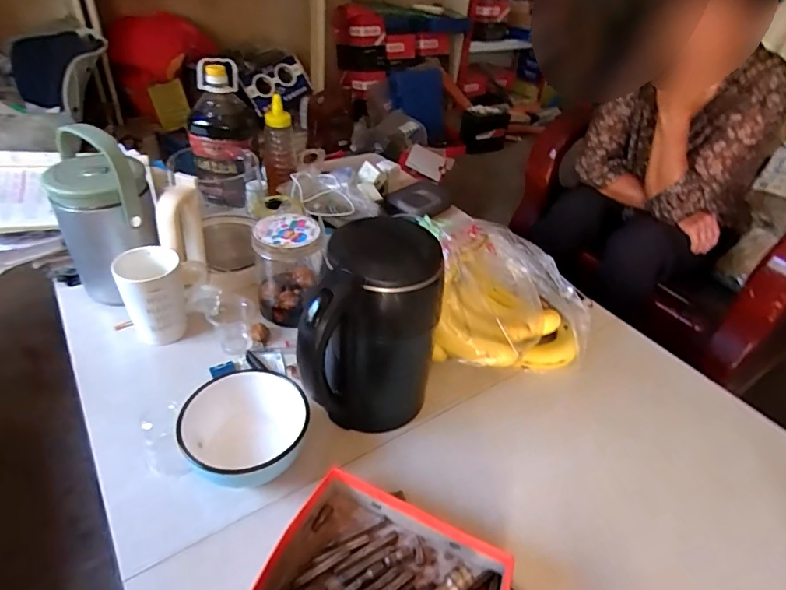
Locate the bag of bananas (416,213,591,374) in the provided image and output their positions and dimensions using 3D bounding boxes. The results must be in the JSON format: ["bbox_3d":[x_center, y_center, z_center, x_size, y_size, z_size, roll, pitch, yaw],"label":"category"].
[{"bbox_3d":[0.164,0.002,0.728,0.261,0.147,0.211,-8,41,-19],"label":"bag of bananas"}]

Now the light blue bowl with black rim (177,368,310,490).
[{"bbox_3d":[-0.173,0.152,0.564,0.123,0.075,0.111,13,39,7],"label":"light blue bowl with black rim"}]

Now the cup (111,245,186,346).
[{"bbox_3d":[-0.343,0.007,0.690,0.081,0.126,0.079,-13,43,-24],"label":"cup"}]

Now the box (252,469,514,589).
[{"bbox_3d":[-0.001,0.277,0.449,0.226,0.045,0.157,19,40,15],"label":"box"}]

